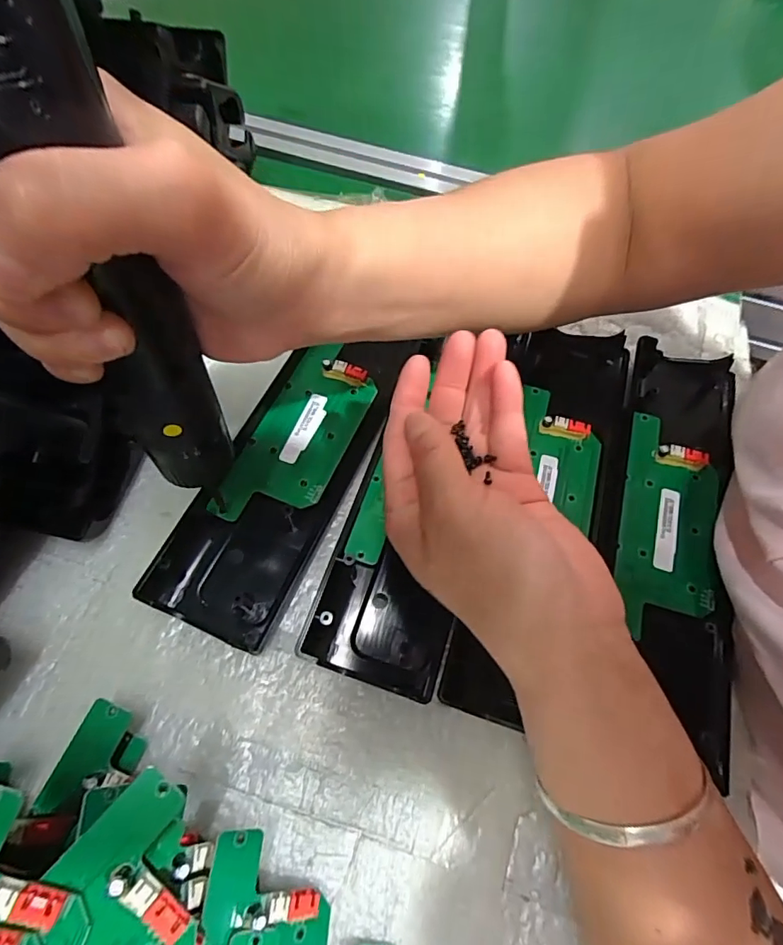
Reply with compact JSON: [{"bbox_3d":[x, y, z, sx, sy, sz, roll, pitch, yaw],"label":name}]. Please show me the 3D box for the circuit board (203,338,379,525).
[{"bbox_3d":[-0.053,-0.022,0.290,0.055,0.011,0.123,21,65,10],"label":"circuit board"}]

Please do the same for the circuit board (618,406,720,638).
[{"bbox_3d":[0.157,0.024,0.269,0.049,0.007,0.125,17,64,8],"label":"circuit board"}]

